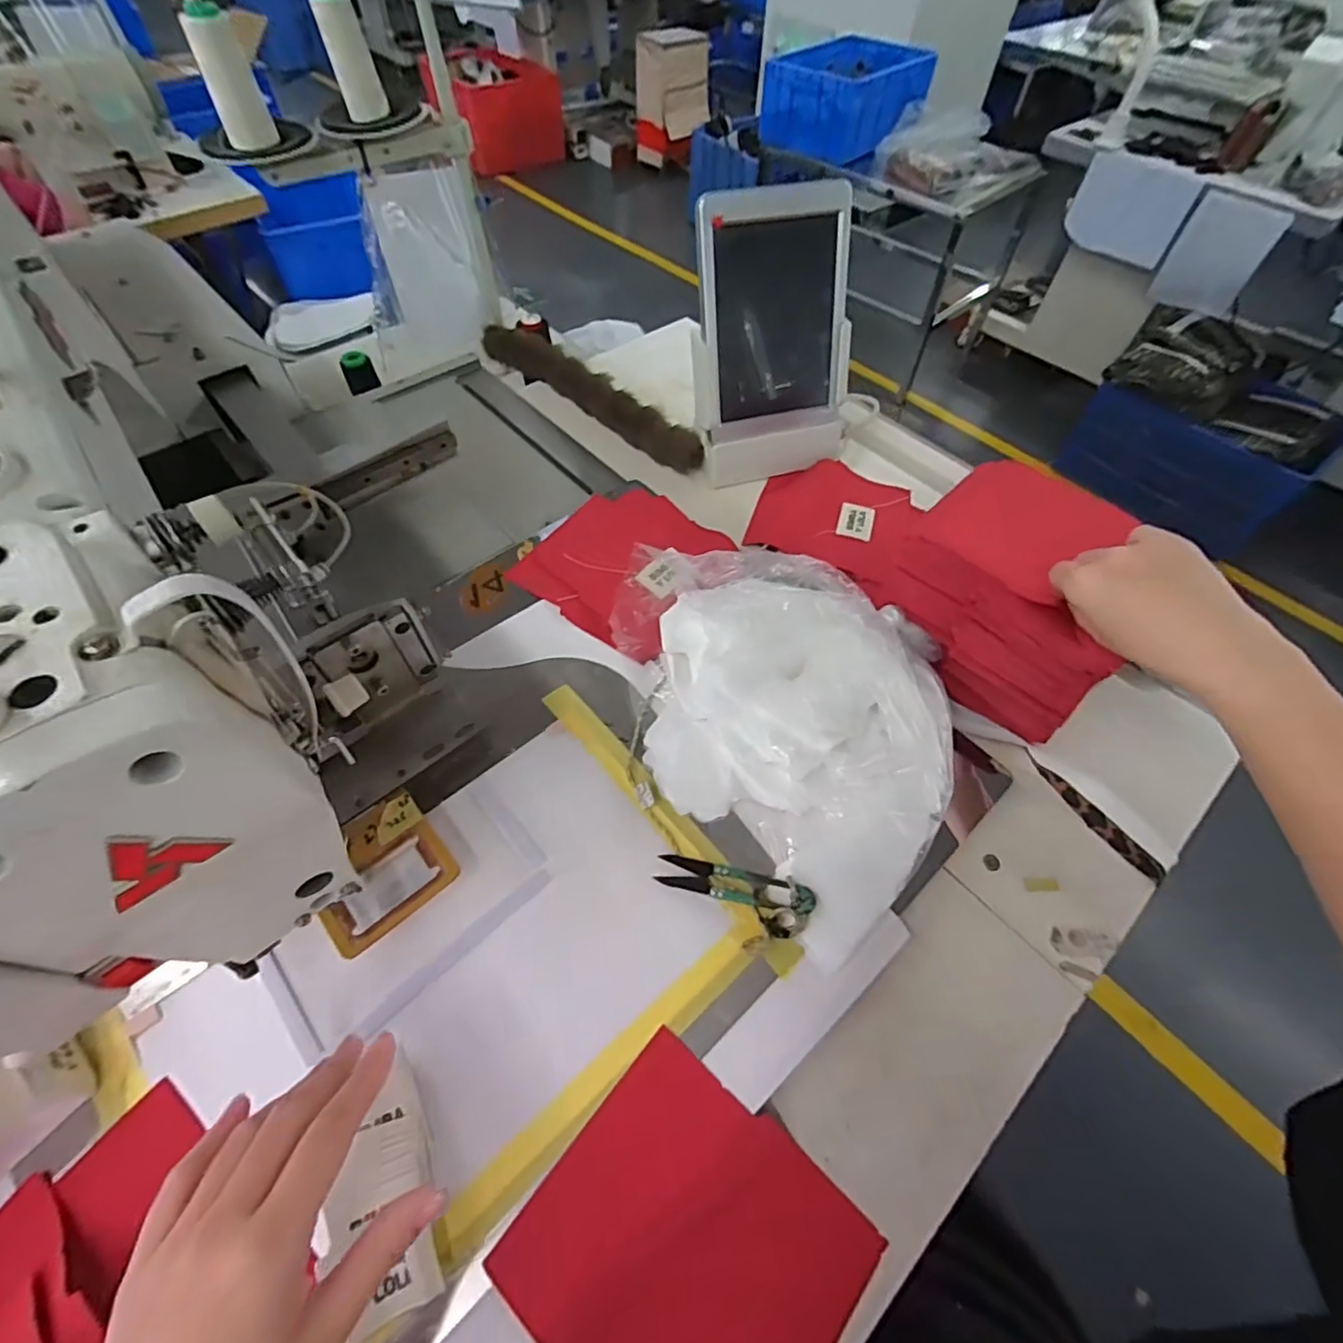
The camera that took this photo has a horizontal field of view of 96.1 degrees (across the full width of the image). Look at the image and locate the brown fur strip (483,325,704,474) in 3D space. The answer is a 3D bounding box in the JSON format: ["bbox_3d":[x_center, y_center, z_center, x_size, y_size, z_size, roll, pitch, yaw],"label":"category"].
[{"bbox_3d":[-0.115,-0.349,0.737,0.041,0.033,0.397,-38,65,-24],"label":"brown fur strip"}]

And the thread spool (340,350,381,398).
[{"bbox_3d":[-0.412,-0.395,0.799,0.039,0.041,0.034,-20,59,-15],"label":"thread spool"}]

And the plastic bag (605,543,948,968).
[{"bbox_3d":[0.090,0.018,0.472,0.229,0.104,0.295,-36,65,-23],"label":"plastic bag"}]

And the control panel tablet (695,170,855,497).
[{"bbox_3d":[0.105,-0.323,0.598,0.165,0.247,0.041,-15,34,-7],"label":"control panel tablet"}]

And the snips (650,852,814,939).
[{"bbox_3d":[0.042,0.146,0.405,0.102,0.013,0.036,18,57,10],"label":"snips"}]

